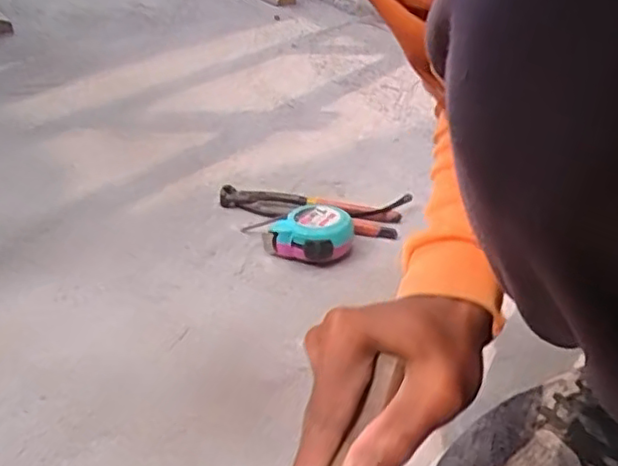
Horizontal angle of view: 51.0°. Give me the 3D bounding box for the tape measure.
[{"bbox_3d":[0.003,0.005,0.695,0.072,0.044,0.080,29,40,35],"label":"tape measure"}]

